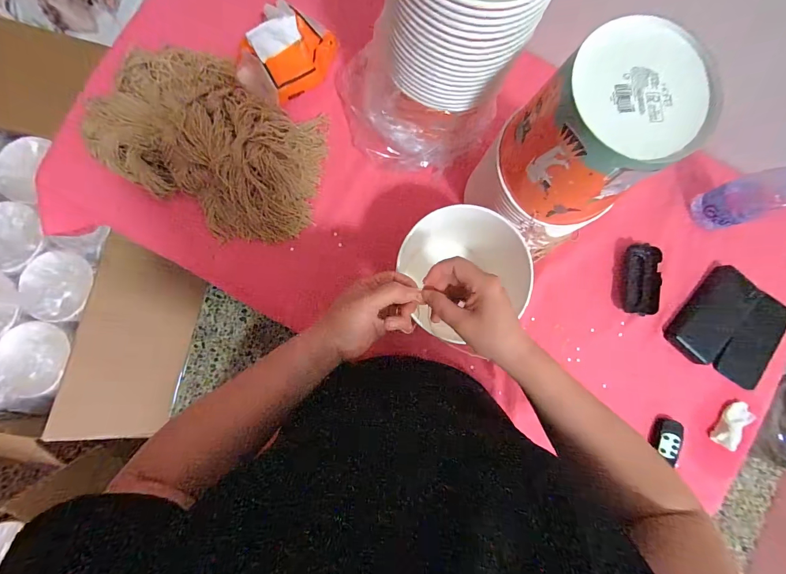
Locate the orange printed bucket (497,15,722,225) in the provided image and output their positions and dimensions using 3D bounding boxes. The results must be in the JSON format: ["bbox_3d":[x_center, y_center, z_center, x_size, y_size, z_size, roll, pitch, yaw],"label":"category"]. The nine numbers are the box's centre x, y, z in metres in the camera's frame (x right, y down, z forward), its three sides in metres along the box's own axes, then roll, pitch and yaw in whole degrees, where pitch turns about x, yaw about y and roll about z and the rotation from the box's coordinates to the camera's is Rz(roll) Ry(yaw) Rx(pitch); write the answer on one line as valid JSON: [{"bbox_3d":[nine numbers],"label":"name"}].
[{"bbox_3d":[0.206,-0.152,0.356,0.135,0.129,0.127,0,84,-3],"label":"orange printed bucket"}]

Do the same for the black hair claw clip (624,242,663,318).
[{"bbox_3d":[0.401,-0.012,0.557,0.050,0.022,0.111,7,84,-3],"label":"black hair claw clip"}]

